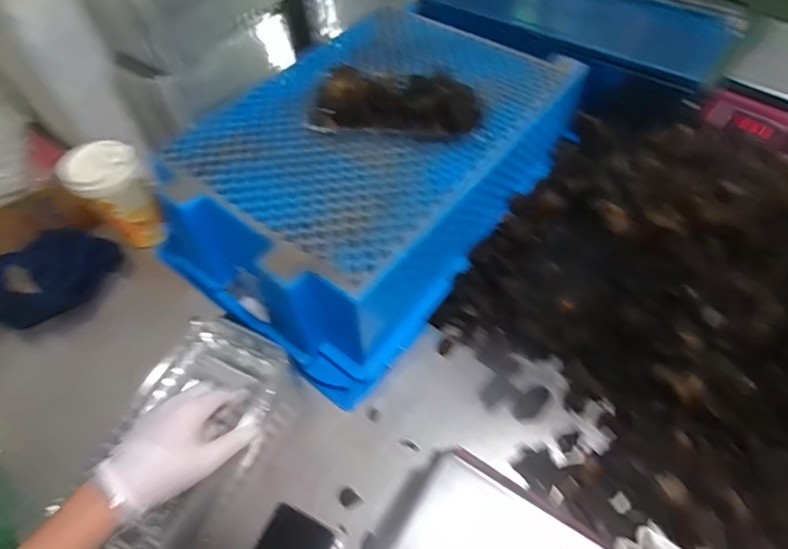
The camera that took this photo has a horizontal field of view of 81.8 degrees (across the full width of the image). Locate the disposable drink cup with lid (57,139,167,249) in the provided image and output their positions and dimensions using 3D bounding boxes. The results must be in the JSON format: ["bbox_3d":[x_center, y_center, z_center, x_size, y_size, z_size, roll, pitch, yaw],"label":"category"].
[{"bbox_3d":[-0.393,-0.113,0.654,0.089,0.137,0.091,-1,55,2],"label":"disposable drink cup with lid"}]

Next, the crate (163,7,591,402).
[{"bbox_3d":[-0.025,-0.158,0.664,0.374,0.167,0.554,32,62,22],"label":"crate"}]

